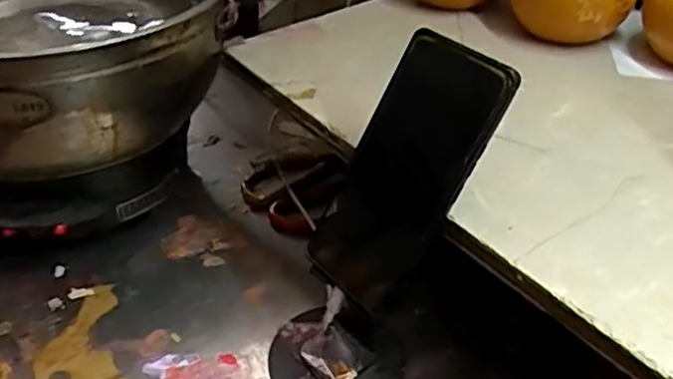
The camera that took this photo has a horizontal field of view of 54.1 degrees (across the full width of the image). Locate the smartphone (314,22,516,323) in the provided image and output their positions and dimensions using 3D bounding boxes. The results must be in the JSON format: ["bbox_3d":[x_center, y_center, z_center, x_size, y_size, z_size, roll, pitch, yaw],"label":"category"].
[{"bbox_3d":[0.038,-0.010,0.395,0.015,0.162,0.075,11,24,-45],"label":"smartphone"}]

